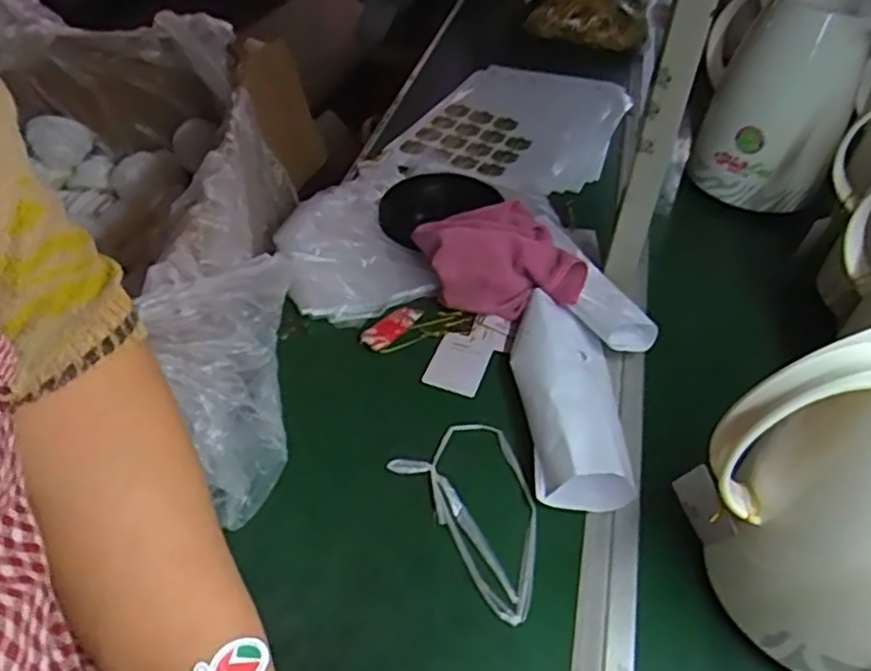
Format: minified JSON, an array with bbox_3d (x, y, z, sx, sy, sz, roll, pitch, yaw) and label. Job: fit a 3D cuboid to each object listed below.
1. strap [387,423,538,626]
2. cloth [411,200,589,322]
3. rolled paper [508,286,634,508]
[{"bbox_3d":[0.044,0.133,0.552,0.096,0.007,0.160,-23,50,-26],"label":"strap"},{"bbox_3d":[0.065,-0.076,0.713,0.139,0.054,0.156,-14,47,-19],"label":"cloth"},{"bbox_3d":[0.112,0.045,0.613,0.081,0.052,0.226,2,44,-3],"label":"rolled paper"}]

